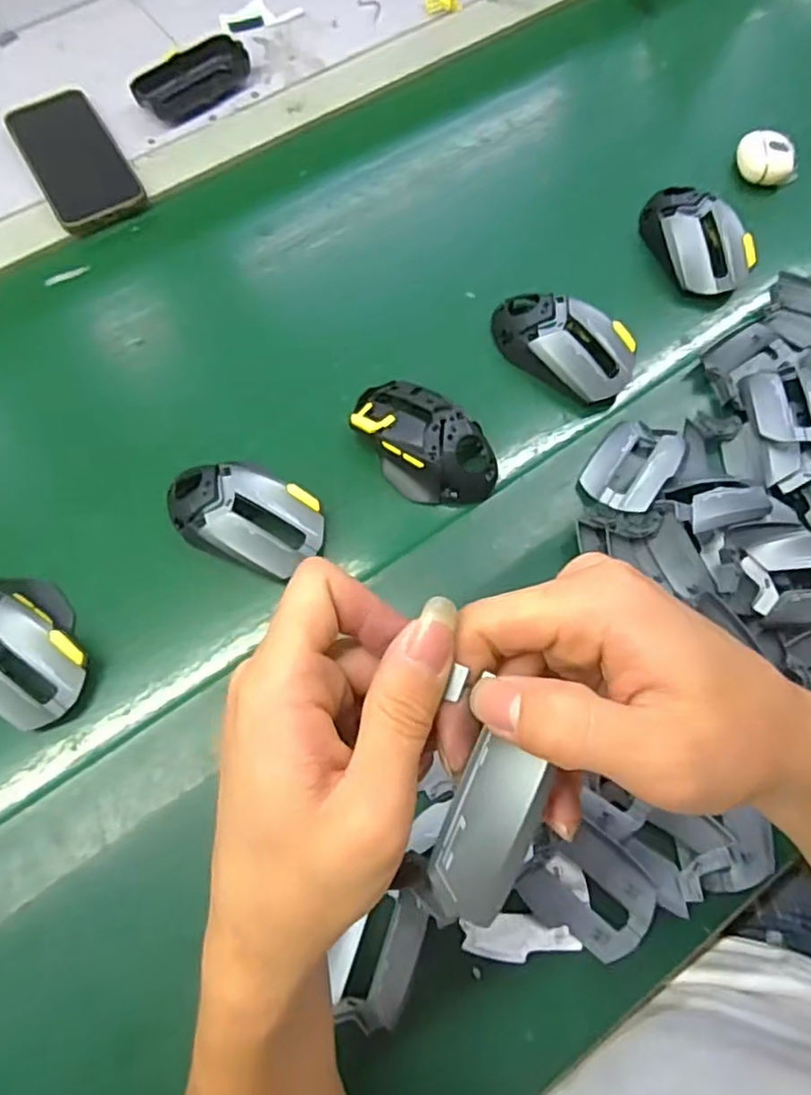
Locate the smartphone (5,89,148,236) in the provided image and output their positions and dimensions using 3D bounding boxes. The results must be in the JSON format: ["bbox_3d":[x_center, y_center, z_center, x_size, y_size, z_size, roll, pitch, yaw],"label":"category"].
[{"bbox_3d":[-0.299,-0.352,0.594,0.075,0.011,0.161,-29,73,-10],"label":"smartphone"}]

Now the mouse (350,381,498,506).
[{"bbox_3d":[0.013,-0.078,0.489,0.119,0.034,0.069,38,74,13],"label":"mouse"}]

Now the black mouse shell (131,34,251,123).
[{"bbox_3d":[-0.200,-0.439,0.622,0.109,0.025,0.049,-40,75,-13],"label":"black mouse shell"}]

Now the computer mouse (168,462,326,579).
[{"bbox_3d":[-0.113,-0.024,0.468,0.117,0.039,0.068,21,71,7],"label":"computer mouse"}]

